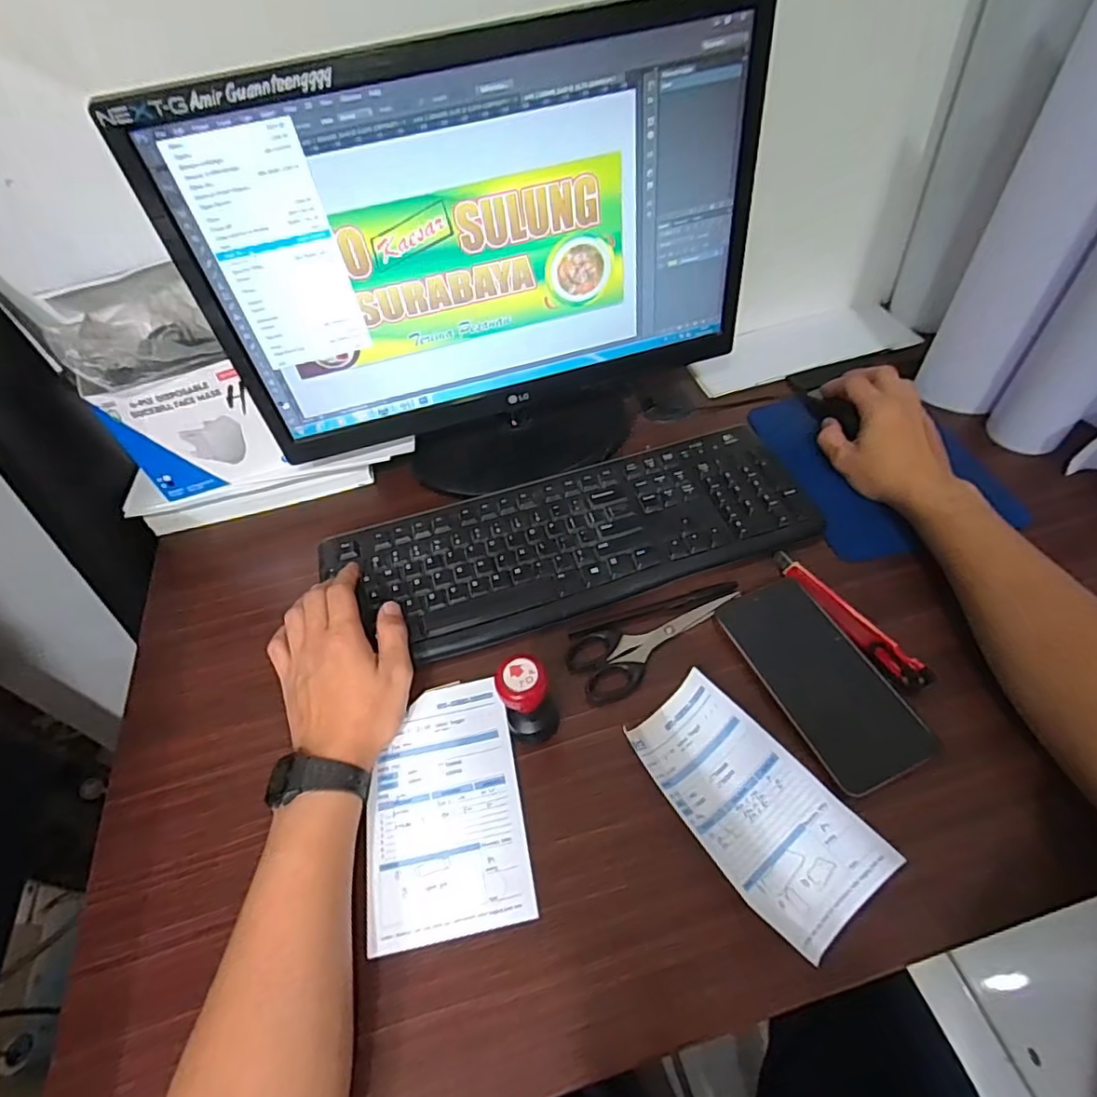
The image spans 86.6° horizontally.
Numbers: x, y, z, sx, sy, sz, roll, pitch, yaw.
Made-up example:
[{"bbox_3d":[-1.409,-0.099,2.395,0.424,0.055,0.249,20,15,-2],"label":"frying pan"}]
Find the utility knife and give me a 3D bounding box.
[{"bbox_3d":[0.233,0.050,0.456,0.019,0.016,0.143,-27,57,-14],"label":"utility knife"}]

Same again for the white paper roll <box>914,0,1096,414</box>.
[{"bbox_3d":[0.398,-0.266,0.467,0.068,0.344,0.056,10,56,14],"label":"white paper roll"}]

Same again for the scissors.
[{"bbox_3d":[0.092,0.079,0.464,0.150,0.010,0.059,-15,55,-6],"label":"scissors"}]

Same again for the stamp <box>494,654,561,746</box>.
[{"bbox_3d":[-0.014,0.106,0.407,0.035,0.072,0.037,-3,51,4],"label":"stamp"}]

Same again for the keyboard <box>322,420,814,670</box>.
[{"bbox_3d":[0.019,-0.010,0.526,0.421,0.015,0.156,-15,55,-5],"label":"keyboard"}]

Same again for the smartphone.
[{"bbox_3d":[0.200,0.092,0.433,0.077,0.007,0.161,-22,56,-10],"label":"smartphone"}]

